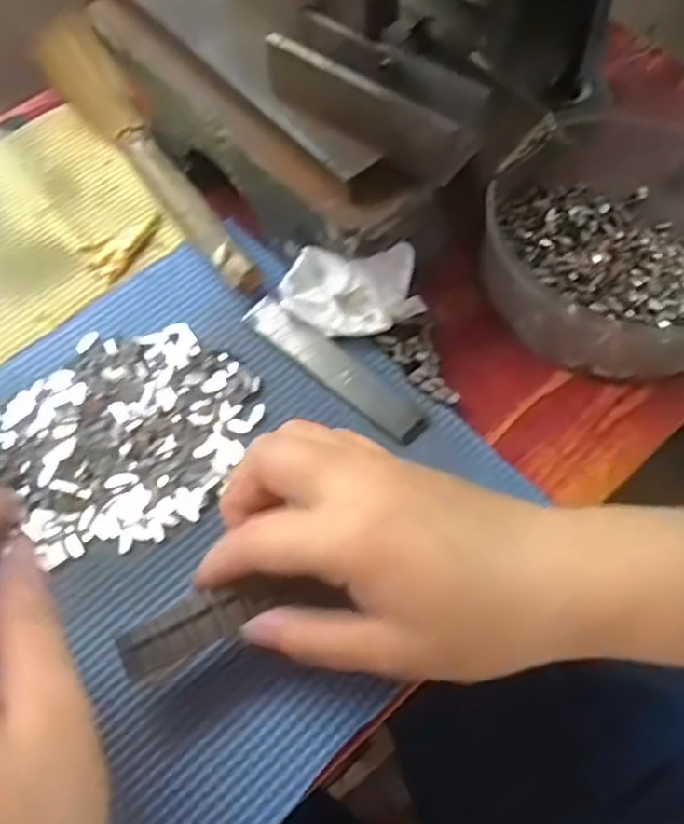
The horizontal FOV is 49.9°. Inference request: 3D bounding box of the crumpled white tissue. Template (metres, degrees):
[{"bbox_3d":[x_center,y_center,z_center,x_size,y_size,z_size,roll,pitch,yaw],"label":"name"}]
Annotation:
[{"bbox_3d":[0.005,-0.056,0.345,0.062,0.038,0.033,12,63,6],"label":"crumpled white tissue"}]

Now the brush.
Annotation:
[{"bbox_3d":[-0.110,-0.146,0.397,0.030,0.020,0.228,-31,67,-15],"label":"brush"}]

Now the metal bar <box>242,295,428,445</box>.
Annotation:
[{"bbox_3d":[-0.003,-0.021,0.345,0.100,0.005,0.020,38,68,17],"label":"metal bar"}]

